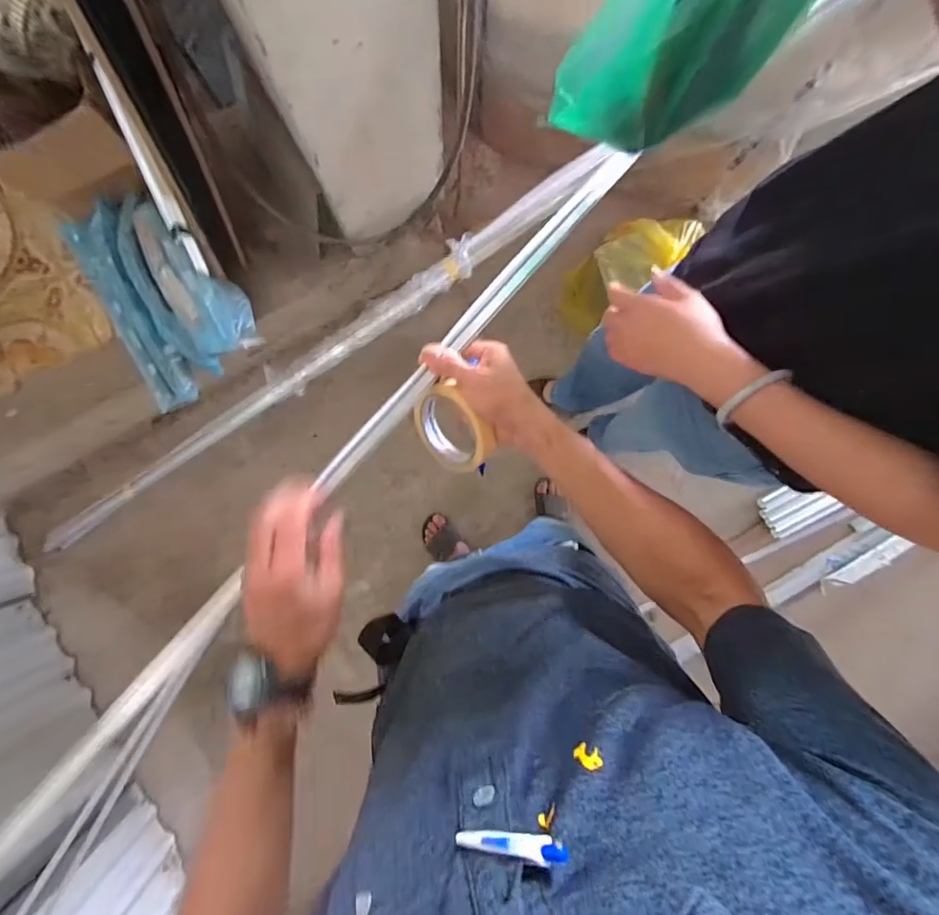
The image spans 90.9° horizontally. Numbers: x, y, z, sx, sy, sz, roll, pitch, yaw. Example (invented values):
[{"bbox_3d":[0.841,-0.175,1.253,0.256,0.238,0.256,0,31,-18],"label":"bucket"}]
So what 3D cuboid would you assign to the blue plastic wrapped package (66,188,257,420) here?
[{"bbox_3d":[-0.726,-0.376,1.034,0.315,0.099,0.483,-42,91,-2],"label":"blue plastic wrapped package"}]

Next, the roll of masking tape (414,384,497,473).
[{"bbox_3d":[-0.019,-0.028,0.490,0.021,0.096,0.089,-36,89,-34],"label":"roll of masking tape"}]

